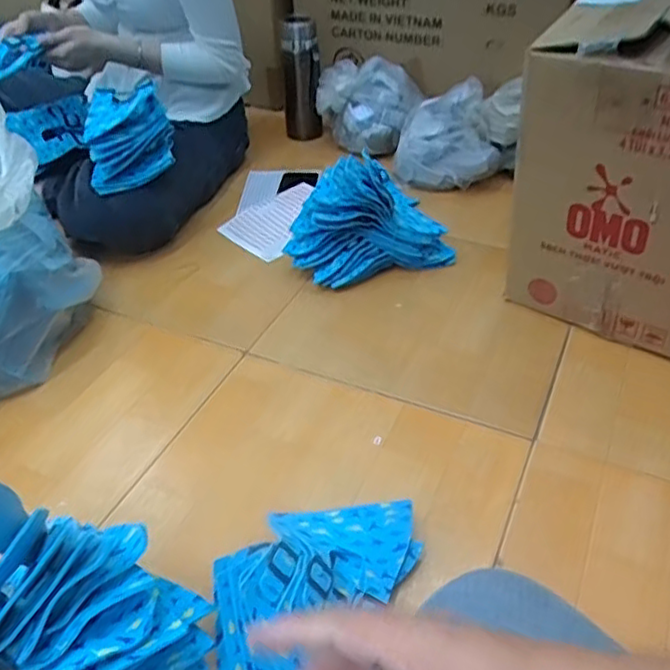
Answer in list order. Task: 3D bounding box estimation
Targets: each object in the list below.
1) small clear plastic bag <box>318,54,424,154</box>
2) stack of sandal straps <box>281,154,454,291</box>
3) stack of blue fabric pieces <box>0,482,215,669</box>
[{"bbox_3d":[0.072,-0.475,1.384,0.219,0.142,0.184,-1,40,2],"label":"small clear plastic bag"},{"bbox_3d":[0.052,-0.181,1.031,0.247,0.153,0.117,-13,41,-12],"label":"stack of sandal straps"},{"bbox_3d":[-0.201,0.231,0.536,0.155,0.193,0.135,17,44,22],"label":"stack of blue fabric pieces"}]

